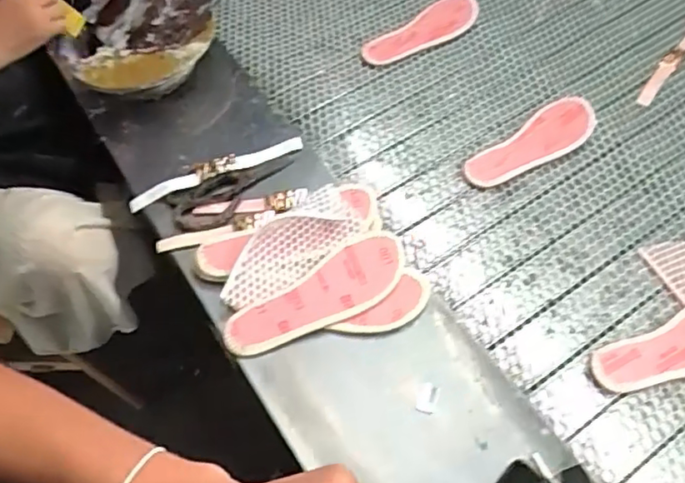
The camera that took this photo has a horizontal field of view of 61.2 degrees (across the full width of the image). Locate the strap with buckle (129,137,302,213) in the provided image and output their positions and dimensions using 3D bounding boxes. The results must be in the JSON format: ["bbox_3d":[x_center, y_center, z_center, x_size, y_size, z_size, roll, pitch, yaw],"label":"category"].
[{"bbox_3d":[-0.181,-0.102,0.833,0.254,0.027,0.025,-20,62,-10],"label":"strap with buckle"}]

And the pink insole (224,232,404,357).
[{"bbox_3d":[-0.028,0.071,0.721,0.241,0.014,0.078,-32,77,-9],"label":"pink insole"}]

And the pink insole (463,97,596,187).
[{"bbox_3d":[0.290,-0.146,0.869,0.230,0.013,0.081,-35,65,-16],"label":"pink insole"}]

